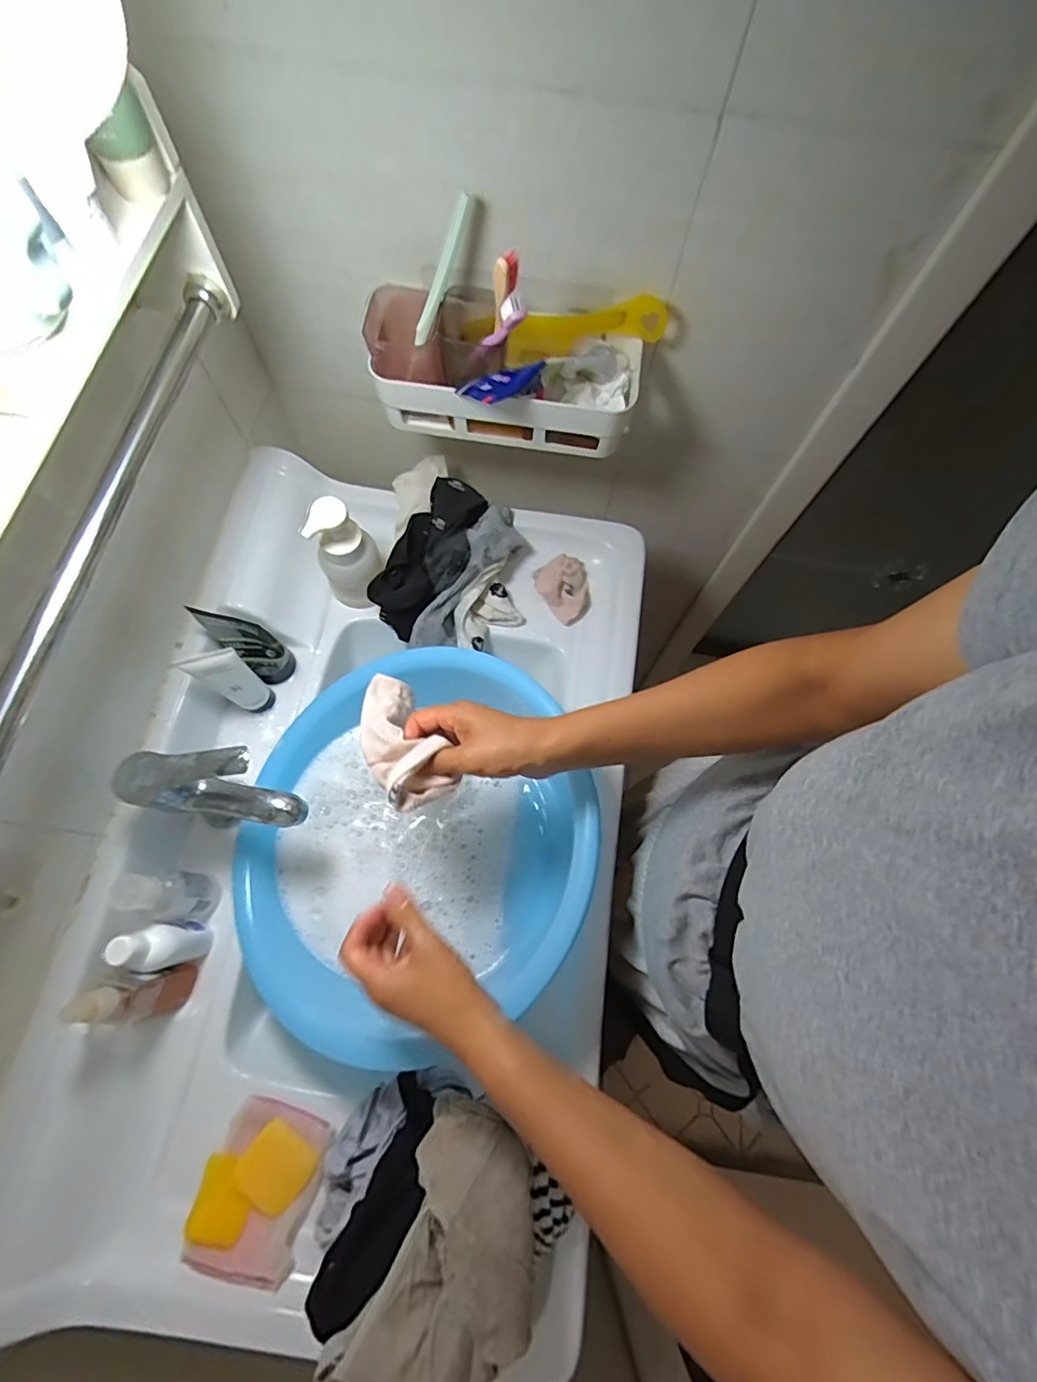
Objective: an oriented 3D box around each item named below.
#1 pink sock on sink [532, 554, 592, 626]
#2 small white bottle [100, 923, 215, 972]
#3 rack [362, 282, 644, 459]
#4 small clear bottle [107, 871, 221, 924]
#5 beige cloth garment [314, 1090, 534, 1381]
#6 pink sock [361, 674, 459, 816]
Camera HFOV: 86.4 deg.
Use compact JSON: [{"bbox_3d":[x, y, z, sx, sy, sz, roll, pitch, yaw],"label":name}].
[{"bbox_3d":[0.059,-0.125,0.671,0.061,0.029,0.076,-31,94,3],"label":"pink sock on sink"},{"bbox_3d":[-0.316,0.229,0.494,0.037,0.103,0.034,1,70,-2],"label":"small white bottle"},{"bbox_3d":[-0.013,-0.308,0.540,0.255,0.090,0.111,13,70,2],"label":"rack"},{"bbox_3d":[-0.316,0.186,0.499,0.039,0.111,0.045,0,70,-3],"label":"small clear bottle"},{"bbox_3d":[-0.044,0.402,0.383,0.115,0.047,0.176,24,71,6],"label":"beige cloth garment"},{"bbox_3d":[-0.097,0.036,0.456,0.059,0.039,0.127,-19,54,-9],"label":"pink sock"}]

